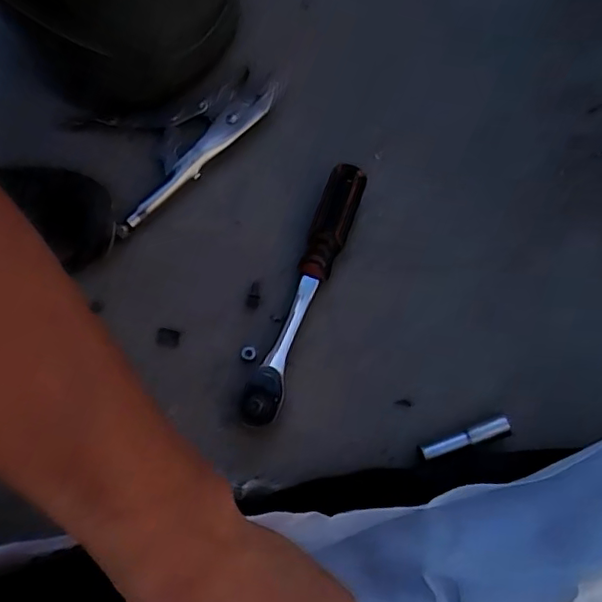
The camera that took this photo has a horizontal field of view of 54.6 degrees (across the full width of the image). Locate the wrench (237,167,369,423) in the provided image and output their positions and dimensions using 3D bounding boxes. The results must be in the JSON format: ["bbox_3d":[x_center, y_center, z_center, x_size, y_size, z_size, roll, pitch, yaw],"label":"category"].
[{"bbox_3d":[0.003,-0.010,0.519,0.042,0.037,0.251,19,74,7],"label":"wrench"}]

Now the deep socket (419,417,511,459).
[{"bbox_3d":[0.137,0.115,0.487,0.077,0.014,0.013,-20,73,-5],"label":"deep socket"}]

